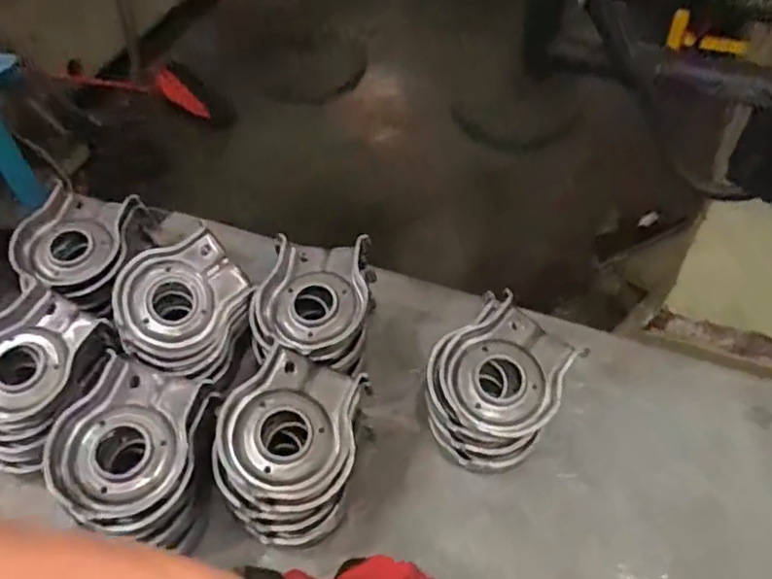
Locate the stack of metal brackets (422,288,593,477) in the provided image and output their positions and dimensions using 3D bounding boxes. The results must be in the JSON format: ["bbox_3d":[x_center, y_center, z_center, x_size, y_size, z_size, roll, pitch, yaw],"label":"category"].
[{"bbox_3d":[0.102,0.088,0.570,0.109,0.080,0.139,31,60,26],"label":"stack of metal brackets"}]

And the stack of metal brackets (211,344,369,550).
[{"bbox_3d":[-0.079,0.134,0.536,0.108,0.093,0.138,5,52,9],"label":"stack of metal brackets"}]

